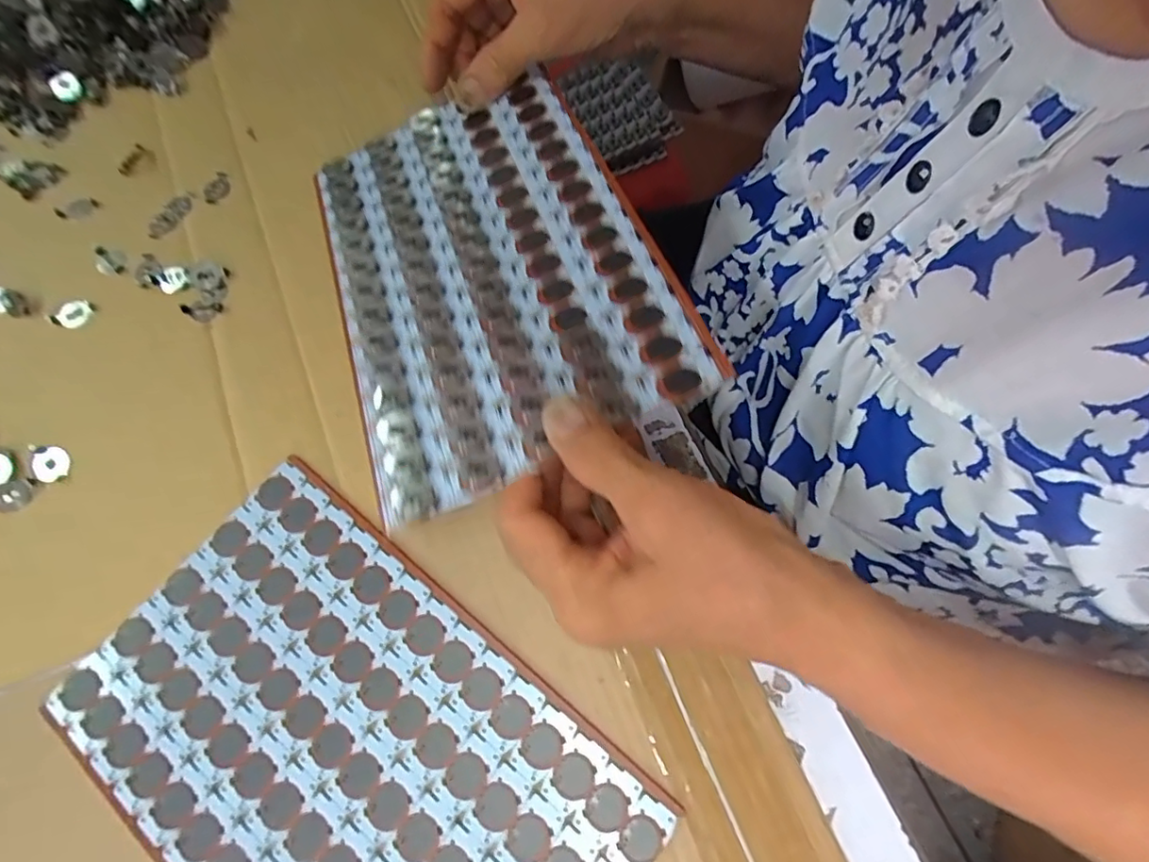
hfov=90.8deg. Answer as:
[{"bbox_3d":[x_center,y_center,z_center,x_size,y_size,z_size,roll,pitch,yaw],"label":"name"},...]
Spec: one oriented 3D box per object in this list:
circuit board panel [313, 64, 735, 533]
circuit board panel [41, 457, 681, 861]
[{"bbox_3d":[-0.049,-0.088,0.286,0.153,0.006,0.240,-25,60,3],"label":"circuit board panel"},{"bbox_3d":[-0.100,0.144,0.250,0.248,0.005,0.156,38,76,12],"label":"circuit board panel"}]

